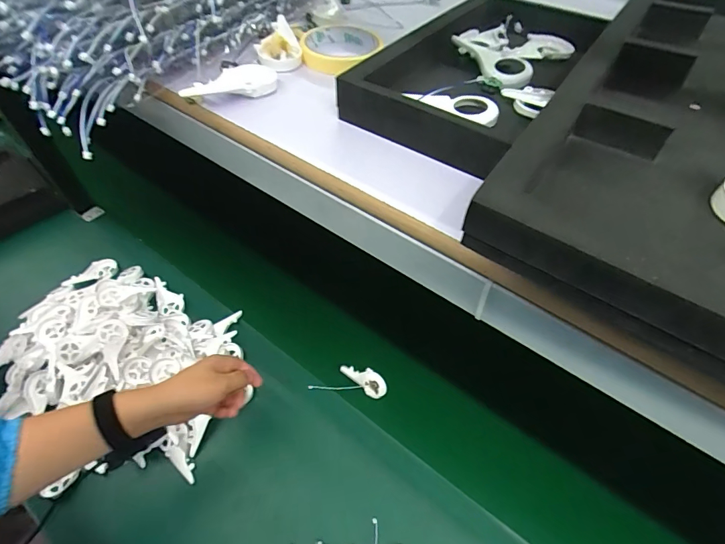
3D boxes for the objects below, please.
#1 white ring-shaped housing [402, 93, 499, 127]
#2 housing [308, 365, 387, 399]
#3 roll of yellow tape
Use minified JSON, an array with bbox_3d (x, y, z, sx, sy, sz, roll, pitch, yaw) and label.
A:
[{"bbox_3d":[0.078,-0.145,0.330,0.083,0.012,0.031,27,57,20],"label":"white ring-shaped housing"},{"bbox_3d":[-0.019,0.179,0.633,0.124,0.063,0.040,10,51,-10],"label":"housing"},{"bbox_3d":[-0.023,-0.247,0.421,0.084,0.017,0.102,27,57,20],"label":"roll of yellow tape"}]

